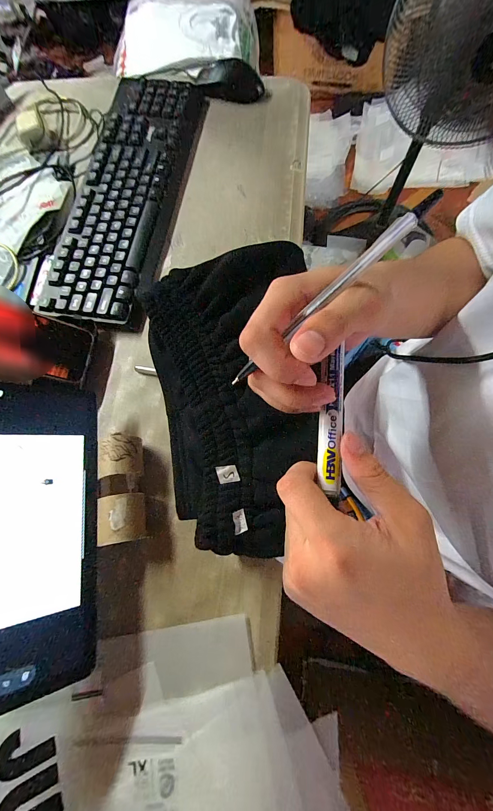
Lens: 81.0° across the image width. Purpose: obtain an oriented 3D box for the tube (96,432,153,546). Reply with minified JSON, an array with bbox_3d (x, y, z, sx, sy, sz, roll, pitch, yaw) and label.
[{"bbox_3d":[-0.124,0.083,0.292,0.044,0.040,0.104,-11,71,1],"label":"tube"}]

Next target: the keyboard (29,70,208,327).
[{"bbox_3d":[-0.185,-0.314,0.414,0.163,0.033,0.417,8,75,8],"label":"keyboard"}]

